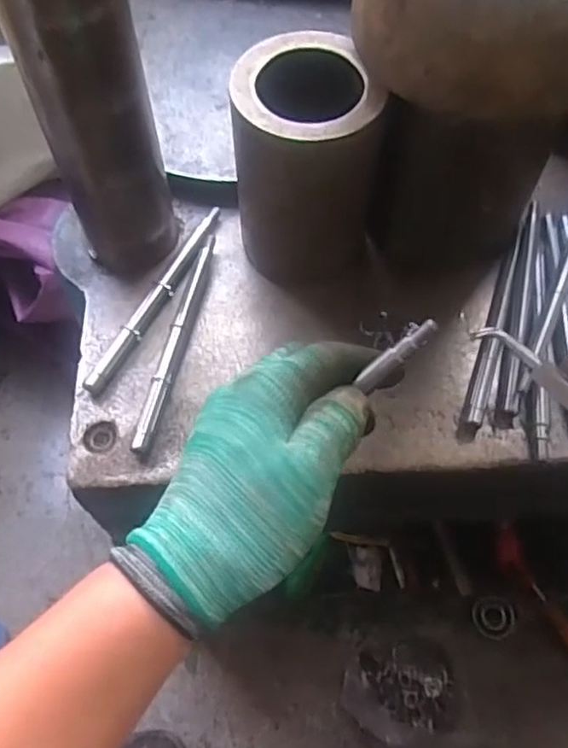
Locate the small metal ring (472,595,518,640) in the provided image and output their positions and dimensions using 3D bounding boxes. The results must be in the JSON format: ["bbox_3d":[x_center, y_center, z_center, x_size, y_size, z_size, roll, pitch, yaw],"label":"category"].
[{"bbox_3d":[0.243,0.280,0.762,0.046,0.012,0.048,0,62,0],"label":"small metal ring"}]

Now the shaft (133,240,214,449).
[{"bbox_3d":[-0.070,-0.025,0.437,0.011,0.008,0.161,11,62,6],"label":"shaft"}]

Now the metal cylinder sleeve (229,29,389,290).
[{"bbox_3d":[0.012,-0.128,0.422,0.084,0.133,0.088,-10,62,-5],"label":"metal cylinder sleeve"}]

